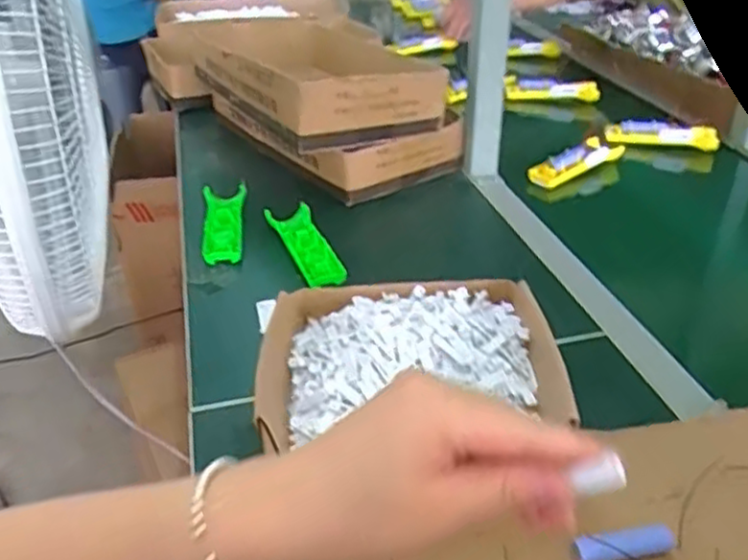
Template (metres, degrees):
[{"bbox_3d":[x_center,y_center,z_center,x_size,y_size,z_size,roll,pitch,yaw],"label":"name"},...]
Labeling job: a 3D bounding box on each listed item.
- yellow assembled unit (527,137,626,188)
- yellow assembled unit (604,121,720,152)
[{"bbox_3d":[0.299,-0.175,1.053,0.182,0.039,0.041,-24,39,-31],"label":"yellow assembled unit"},{"bbox_3d":[0.454,-0.230,1.132,0.165,0.024,0.048,6,34,11],"label":"yellow assembled unit"}]

